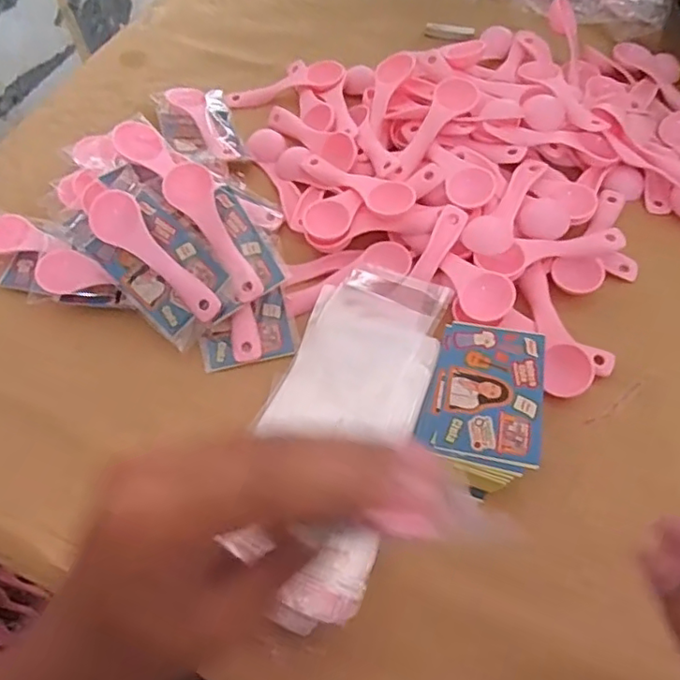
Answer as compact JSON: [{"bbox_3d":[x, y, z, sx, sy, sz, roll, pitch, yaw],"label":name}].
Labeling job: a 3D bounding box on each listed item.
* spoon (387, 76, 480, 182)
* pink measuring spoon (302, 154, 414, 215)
[{"bbox_3d":[0.073,-0.169,0.472,0.033,0.016,0.110,31,78,18],"label":"spoon"},{"bbox_3d":[0.012,-0.124,0.466,0.113,0.015,0.033,31,63,34],"label":"pink measuring spoon"}]

